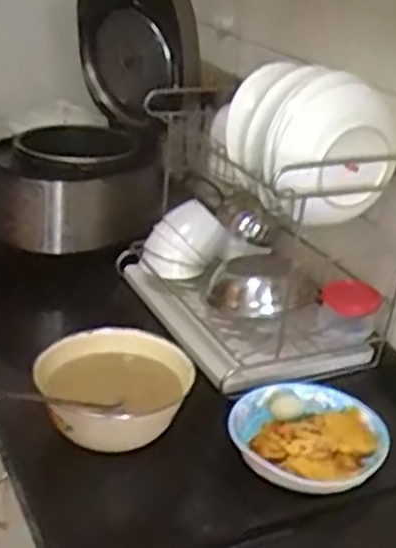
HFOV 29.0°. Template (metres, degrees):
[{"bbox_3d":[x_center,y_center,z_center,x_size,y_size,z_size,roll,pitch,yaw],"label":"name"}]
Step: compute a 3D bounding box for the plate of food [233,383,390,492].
[{"bbox_3d":[0.142,0.202,0.982,0.191,0.039,0.169,9,26,10],"label":"plate of food"}]

